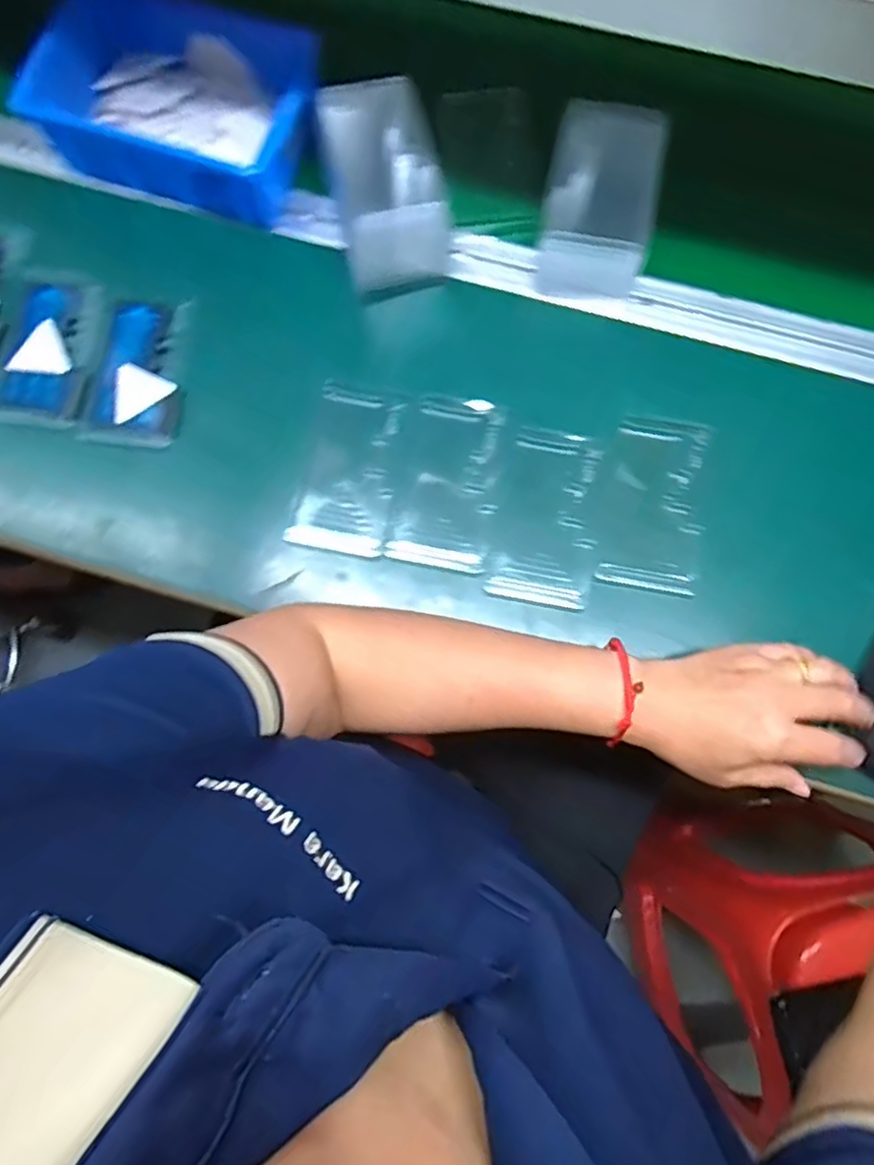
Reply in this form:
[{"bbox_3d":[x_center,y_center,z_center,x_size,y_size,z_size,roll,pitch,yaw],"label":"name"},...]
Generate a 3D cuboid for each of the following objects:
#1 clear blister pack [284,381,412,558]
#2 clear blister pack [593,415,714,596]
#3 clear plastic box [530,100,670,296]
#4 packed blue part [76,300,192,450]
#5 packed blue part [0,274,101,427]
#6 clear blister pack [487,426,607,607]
[{"bbox_3d":[-0.064,-0.085,0.485,0.071,0.013,0.127,10,79,3],"label":"clear blister pack"},{"bbox_3d":[0.156,-0.058,0.476,0.075,0.019,0.125,8,79,3],"label":"clear blister pack"},{"bbox_3d":[0.120,-0.282,0.489,0.079,0.062,0.127,9,79,3],"label":"clear plastic box"},{"bbox_3d":[-0.229,-0.160,0.501,0.067,0.013,0.111,10,79,3],"label":"packed blue part"},{"bbox_3d":[-0.303,-0.181,0.510,0.065,0.012,0.117,7,79,3],"label":"packed blue part"},{"bbox_3d":[0.082,-0.046,0.474,0.070,0.012,0.126,13,79,4],"label":"clear blister pack"}]

